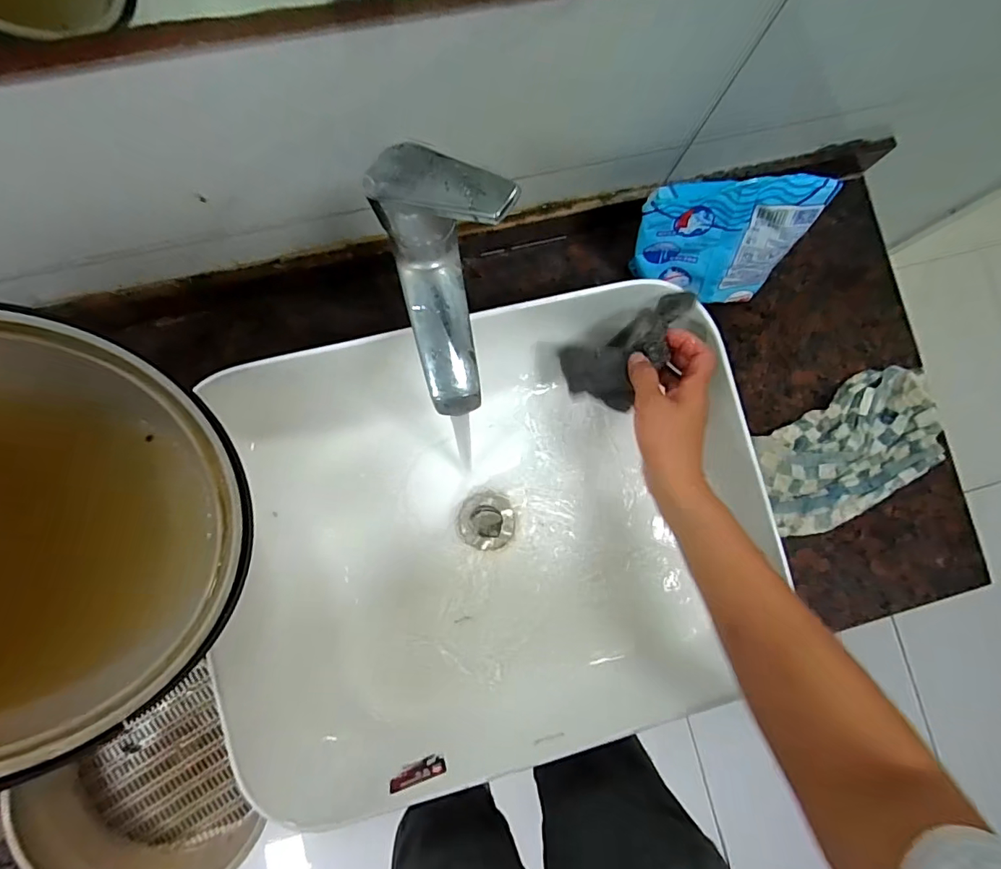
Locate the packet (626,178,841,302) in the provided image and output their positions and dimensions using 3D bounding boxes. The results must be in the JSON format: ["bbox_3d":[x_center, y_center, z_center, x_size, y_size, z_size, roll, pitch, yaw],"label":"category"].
[{"bbox_3d":[0.213,-0.189,0.506,0.157,0.175,0.049,4,83,-6],"label":"packet"}]

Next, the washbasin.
[{"bbox_3d":[-0.011,0.088,0.484,0.487,0.110,0.412,-14,85,-7],"label":"washbasin"}]

